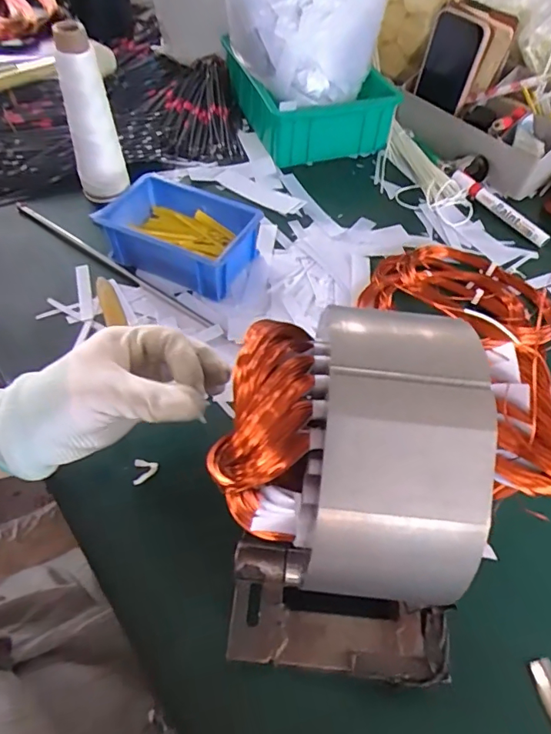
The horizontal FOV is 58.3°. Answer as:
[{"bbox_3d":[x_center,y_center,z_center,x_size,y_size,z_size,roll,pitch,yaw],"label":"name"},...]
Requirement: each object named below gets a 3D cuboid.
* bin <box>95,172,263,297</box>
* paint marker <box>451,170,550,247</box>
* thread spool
[{"bbox_3d":[-0.098,-0.139,0.519,0.153,0.057,0.097,23,57,13],"label":"bin"},{"bbox_3d":[0.270,-0.193,0.598,0.021,0.019,0.142,-31,62,-22],"label":"paint marker"},{"bbox_3d":[-0.200,-0.258,0.532,0.053,0.171,0.045,-17,58,-15],"label":"thread spool"}]

